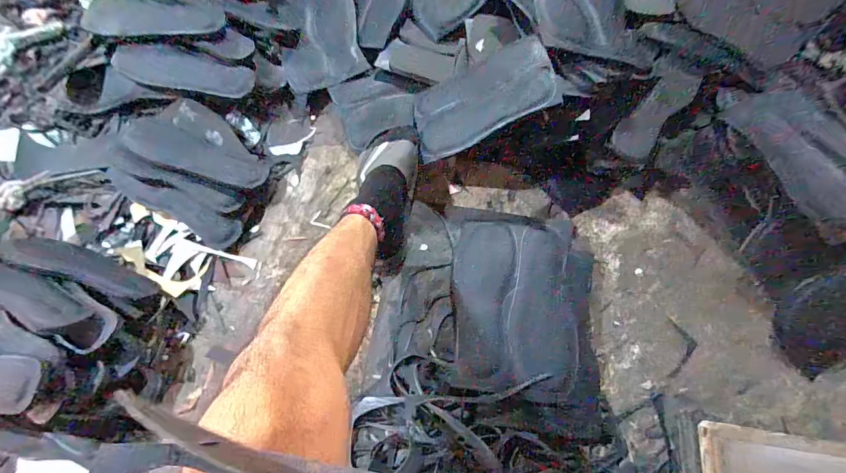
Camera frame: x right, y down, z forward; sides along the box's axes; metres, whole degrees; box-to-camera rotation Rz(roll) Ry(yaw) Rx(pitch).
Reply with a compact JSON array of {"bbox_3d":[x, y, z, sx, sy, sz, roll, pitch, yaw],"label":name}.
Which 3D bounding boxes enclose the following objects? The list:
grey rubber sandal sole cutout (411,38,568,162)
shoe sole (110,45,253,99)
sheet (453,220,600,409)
[{"bbox_3d":[0.095,-0.236,0.658,0.235,0.015,0.182,-23,53,18],"label":"grey rubber sandal sole cutout"},{"bbox_3d":[-0.454,-0.312,0.744,0.244,0.012,0.076,10,82,-8],"label":"shoe sole"},{"bbox_3d":[0.152,0.106,0.584,0.217,0.037,0.280,7,66,1],"label":"sheet"}]

